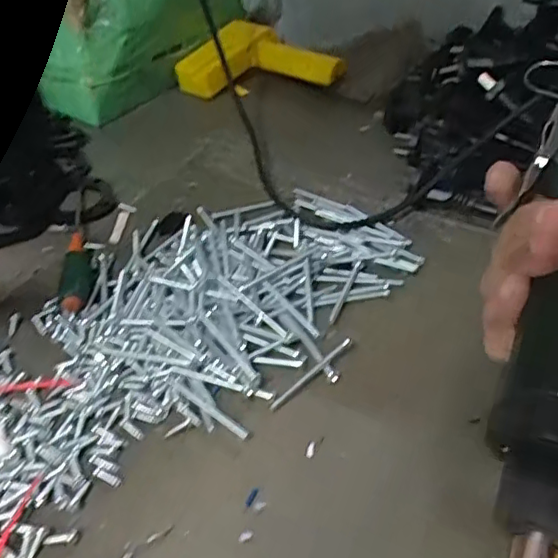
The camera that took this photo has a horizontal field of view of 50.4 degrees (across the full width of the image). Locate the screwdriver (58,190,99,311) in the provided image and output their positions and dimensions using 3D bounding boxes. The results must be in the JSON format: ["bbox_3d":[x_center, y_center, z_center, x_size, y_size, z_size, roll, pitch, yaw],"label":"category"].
[{"bbox_3d":[-0.132,-0.026,0.400,0.019,0.013,0.135,-7,41,-8],"label":"screwdriver"}]

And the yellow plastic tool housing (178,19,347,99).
[{"bbox_3d":[-0.015,-0.207,0.586,0.148,0.051,0.090,21,45,24],"label":"yellow plastic tool housing"}]

